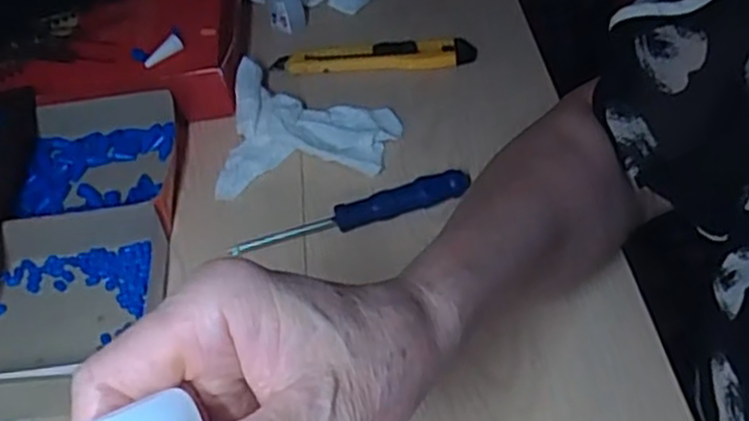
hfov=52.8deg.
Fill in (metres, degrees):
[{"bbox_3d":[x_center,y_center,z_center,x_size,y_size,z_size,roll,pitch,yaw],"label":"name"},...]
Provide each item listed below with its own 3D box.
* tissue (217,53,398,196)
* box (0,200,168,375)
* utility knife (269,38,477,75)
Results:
[{"bbox_3d":[-0.046,-0.061,0.543,0.120,0.031,0.106,1,47,7],"label":"tissue"},{"bbox_3d":[-0.186,0.045,0.459,0.110,0.037,0.090,-10,47,-4],"label":"box"},{"bbox_3d":[0.000,-0.125,0.613,0.160,0.016,0.025,-5,47,1],"label":"utility knife"}]

